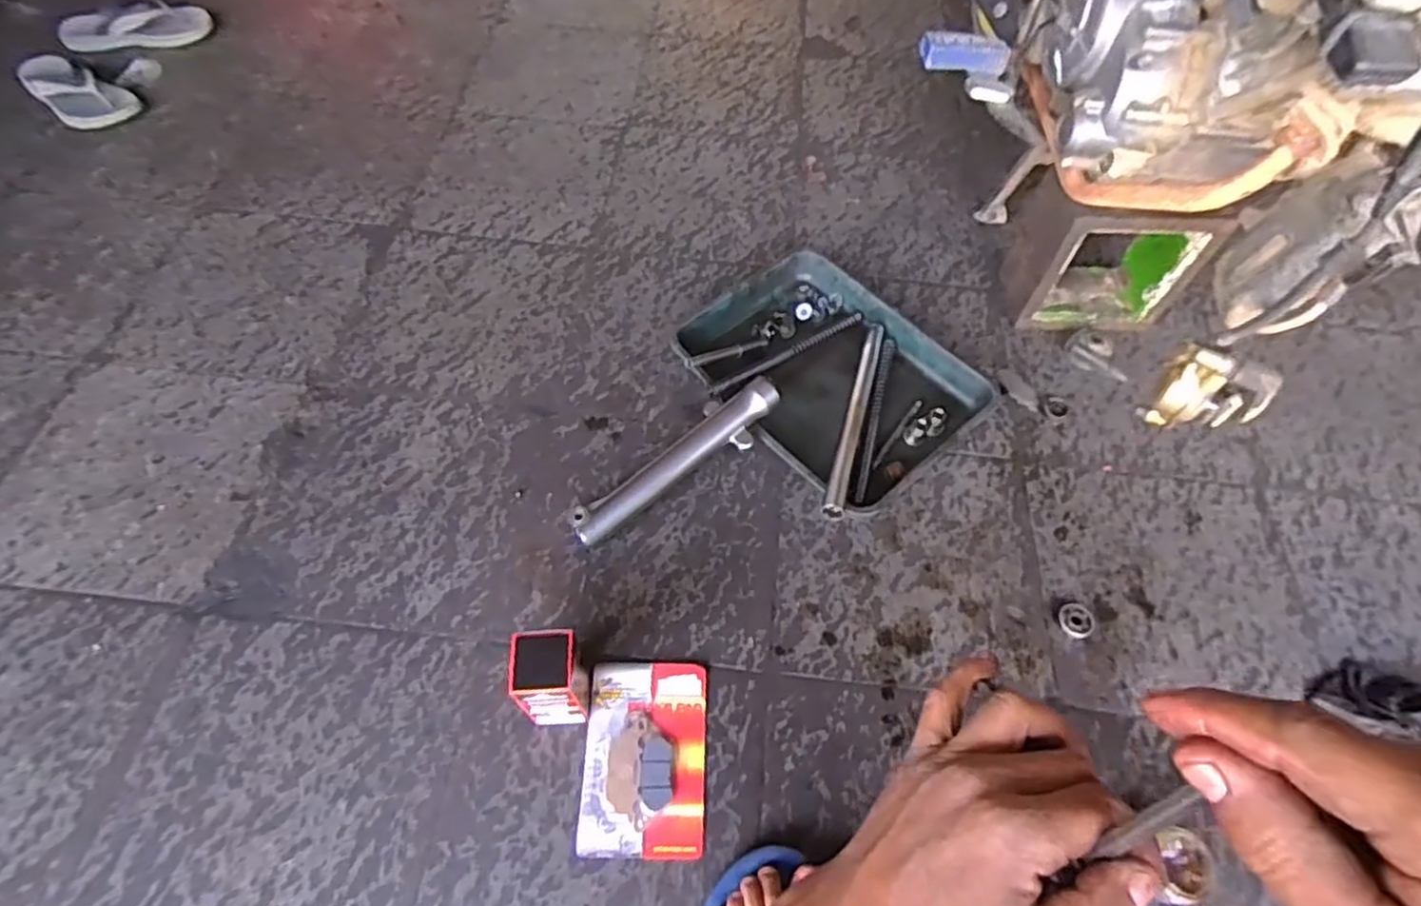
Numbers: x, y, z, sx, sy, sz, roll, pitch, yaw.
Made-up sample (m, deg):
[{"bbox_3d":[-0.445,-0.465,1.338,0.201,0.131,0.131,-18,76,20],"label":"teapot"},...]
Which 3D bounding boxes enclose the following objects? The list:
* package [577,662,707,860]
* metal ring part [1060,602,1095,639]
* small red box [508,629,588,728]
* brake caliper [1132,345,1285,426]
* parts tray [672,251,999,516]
[{"bbox_3d":[-0.064,0.296,0.694,0.119,0.009,0.175,2,60,-1],"label":"package"},{"bbox_3d":[0.403,0.184,0.775,0.039,0.007,0.037,1,60,-2],"label":"metal ring part"},{"bbox_3d":[-0.146,0.213,0.656,0.053,0.145,0.059,-2,60,-3],"label":"small red box"},{"bbox_3d":[0.433,-0.051,0.619,0.049,0.098,0.079,-37,66,-22],"label":"brake caliper"},{"bbox_3d":[0.152,-0.105,0.911,0.275,0.067,0.345,-38,68,-22],"label":"parts tray"}]

